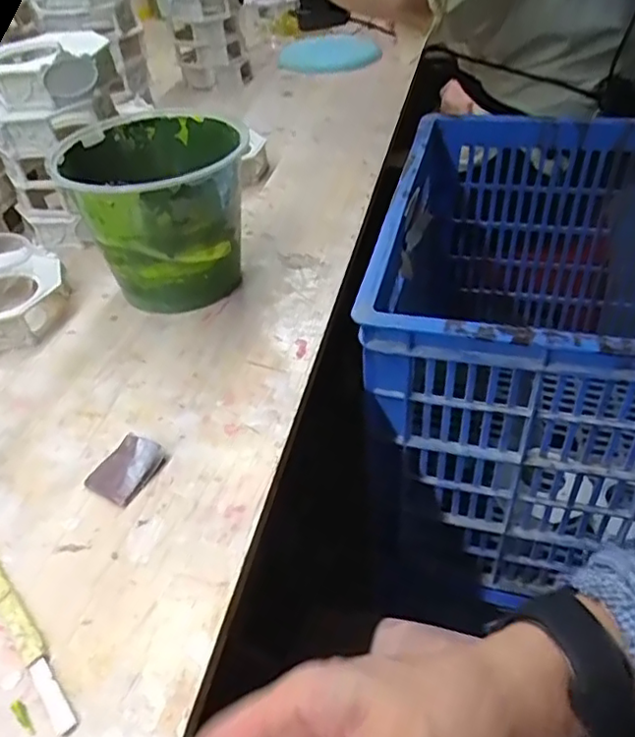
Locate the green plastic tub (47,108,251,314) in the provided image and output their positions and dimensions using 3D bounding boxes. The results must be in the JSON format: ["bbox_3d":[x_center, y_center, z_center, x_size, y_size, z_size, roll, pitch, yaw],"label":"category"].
[{"bbox_3d":[-0.139,-0.141,0.581,0.148,0.136,0.160,-3,42,3],"label":"green plastic tub"}]

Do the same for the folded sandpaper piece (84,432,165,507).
[{"bbox_3d":[-0.135,0.069,0.434,0.037,0.013,0.047,19,47,24],"label":"folded sandpaper piece"}]

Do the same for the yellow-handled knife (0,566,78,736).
[{"bbox_3d":[-0.169,0.148,0.353,0.015,0.008,0.134,-34,49,-28],"label":"yellow-handled knife"}]

